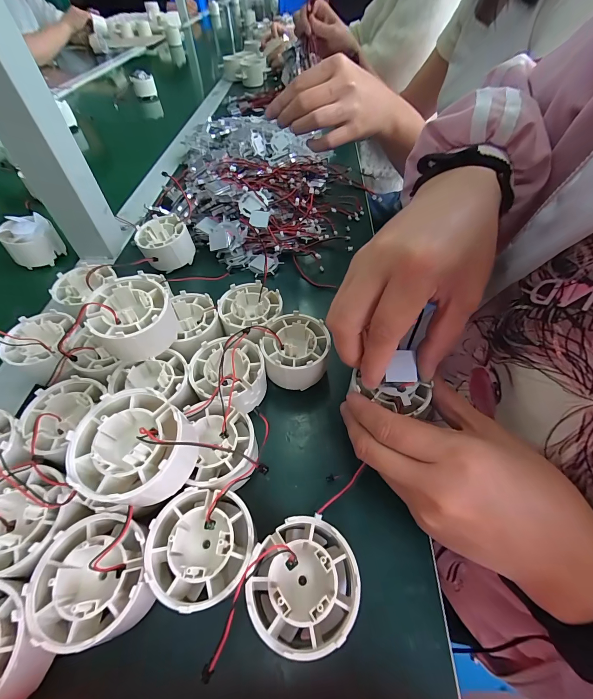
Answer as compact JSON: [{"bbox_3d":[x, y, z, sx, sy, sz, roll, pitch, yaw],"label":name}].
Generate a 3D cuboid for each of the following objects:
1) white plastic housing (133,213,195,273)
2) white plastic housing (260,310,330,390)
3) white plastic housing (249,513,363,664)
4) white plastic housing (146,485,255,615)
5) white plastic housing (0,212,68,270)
[{"bbox_3d":[-0.137,-0.109,0.326,0.052,0.041,0.056,-32,59,-22],"label":"white plastic housing"},{"bbox_3d":[-0.001,0.003,0.234,0.048,0.033,0.054,-3,52,-3],"label":"white plastic housing"},{"bbox_3d":[0.003,0.115,0.154,0.049,0.038,0.050,-6,53,-4],"label":"white plastic housing"},{"bbox_3d":[-0.047,0.105,0.164,0.050,0.036,0.049,0,52,0],"label":"white plastic housing"},{"bbox_3d":[-0.294,-0.123,0.344,0.048,0.041,0.041,-24,56,-17],"label":"white plastic housing"}]

